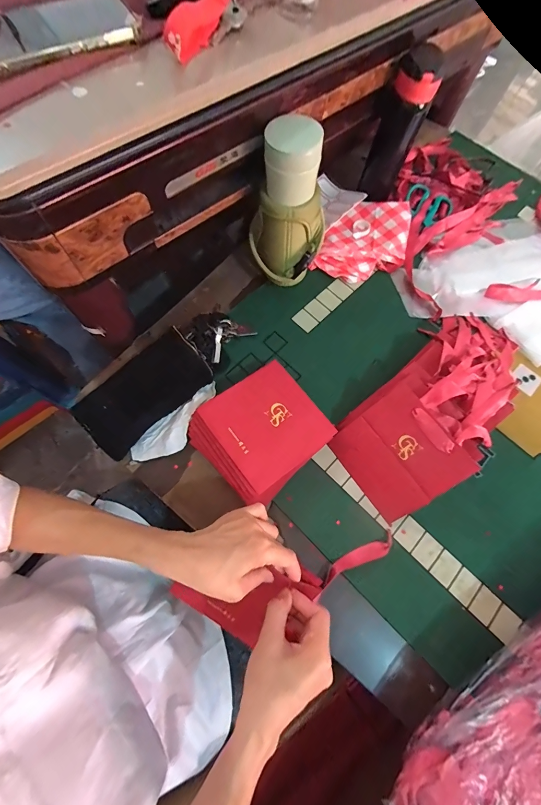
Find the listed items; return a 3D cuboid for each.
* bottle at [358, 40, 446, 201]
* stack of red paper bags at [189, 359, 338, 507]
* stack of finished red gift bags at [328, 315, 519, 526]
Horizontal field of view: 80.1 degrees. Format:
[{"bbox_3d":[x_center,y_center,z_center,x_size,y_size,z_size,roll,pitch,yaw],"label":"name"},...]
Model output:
[{"bbox_3d":[0.208,-0.451,0.543,0.071,0.192,0.079,19,73,4],"label":"bottle"},{"bbox_3d":[-0.011,0.040,0.460,0.167,0.052,0.150,-43,79,-13],"label":"stack of red paper bags"},{"bbox_3d":[0.245,0.001,0.460,0.158,0.087,0.332,43,76,10],"label":"stack of finished red gift bags"}]

